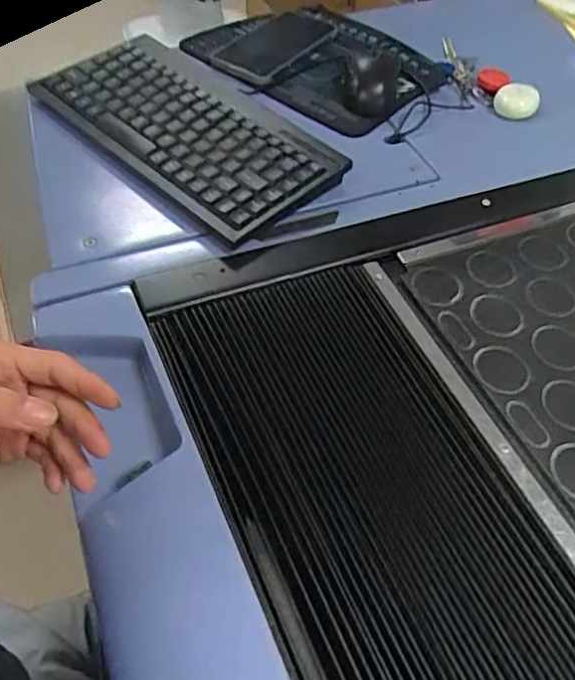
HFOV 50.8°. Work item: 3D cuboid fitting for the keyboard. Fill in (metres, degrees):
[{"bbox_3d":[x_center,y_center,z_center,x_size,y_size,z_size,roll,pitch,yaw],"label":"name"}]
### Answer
[{"bbox_3d":[-0.096,-0.194,0.562,0.286,0.035,0.145,38,59,22],"label":"keyboard"}]

